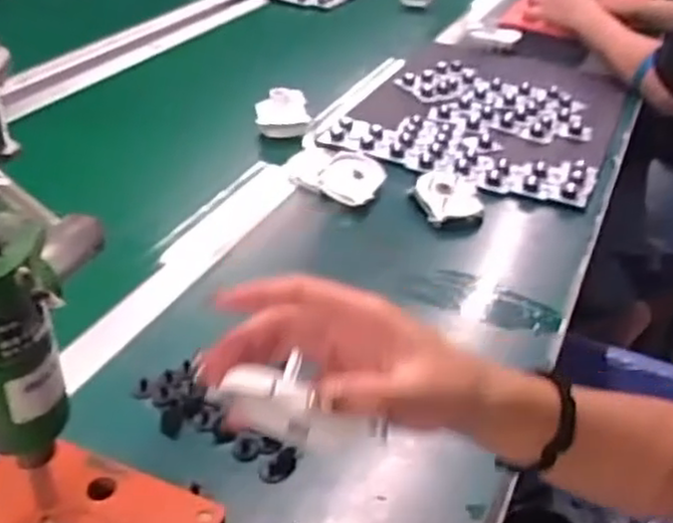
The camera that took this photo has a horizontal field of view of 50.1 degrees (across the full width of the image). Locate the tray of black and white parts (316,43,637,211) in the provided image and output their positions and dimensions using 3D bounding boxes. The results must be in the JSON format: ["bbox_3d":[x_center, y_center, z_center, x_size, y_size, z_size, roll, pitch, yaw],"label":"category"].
[{"bbox_3d":[0.232,-0.233,1.085,0.361,0.034,0.481,17,38,19],"label":"tray of black and white parts"}]

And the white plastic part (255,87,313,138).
[{"bbox_3d":[-0.074,-0.204,0.984,0.071,0.049,0.057,-3,36,-8],"label":"white plastic part"}]

